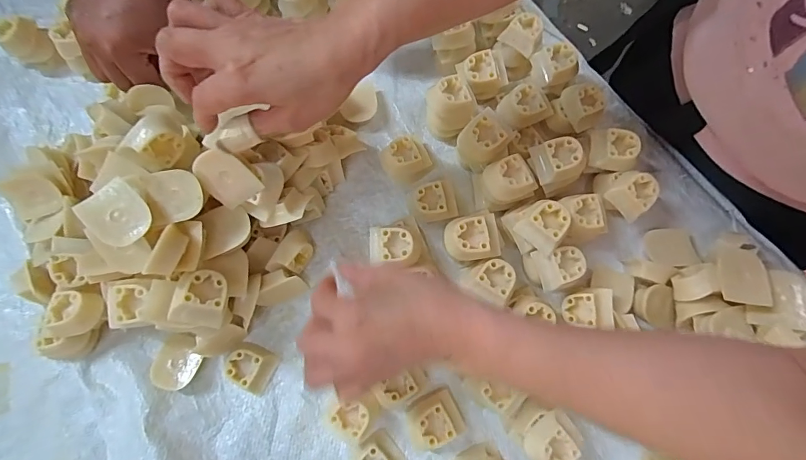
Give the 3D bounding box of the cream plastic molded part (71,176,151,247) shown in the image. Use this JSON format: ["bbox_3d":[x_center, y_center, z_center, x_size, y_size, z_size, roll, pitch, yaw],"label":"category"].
[{"bbox_3d":[-0.208,-0.012,0.297,0.039,0.009,0.044,-43,80,-11],"label":"cream plastic molded part"}]

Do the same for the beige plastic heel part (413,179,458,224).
[{"bbox_3d":[0.032,-0.028,0.403,0.044,0.029,0.039,-14,75,-5],"label":"beige plastic heel part"}]

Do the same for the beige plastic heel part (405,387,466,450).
[{"bbox_3d":[0.026,0.163,0.354,0.047,0.030,0.038,-19,76,-6],"label":"beige plastic heel part"}]

